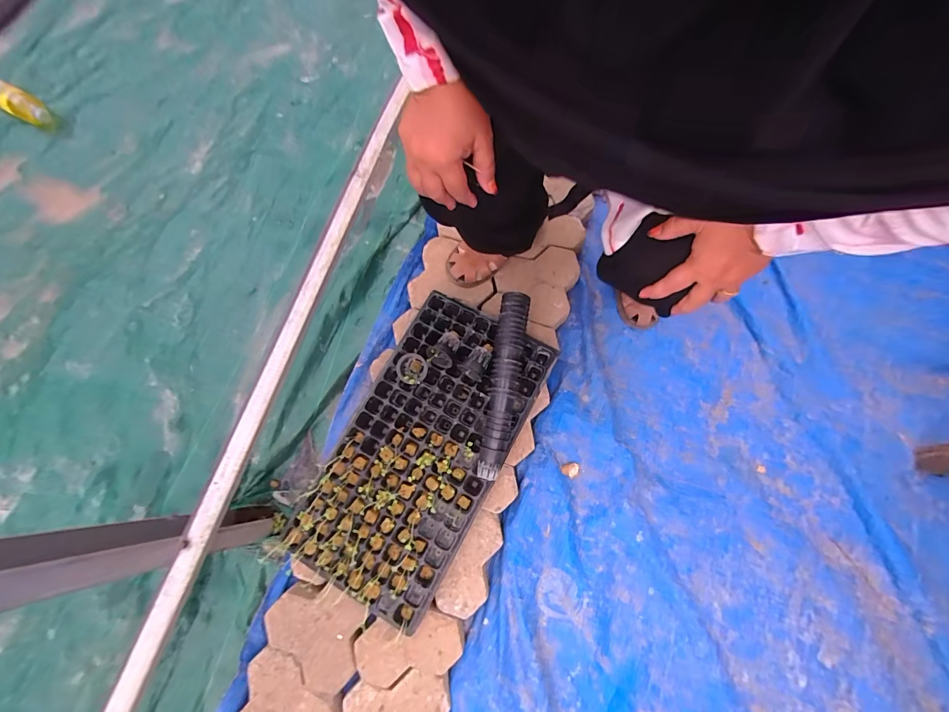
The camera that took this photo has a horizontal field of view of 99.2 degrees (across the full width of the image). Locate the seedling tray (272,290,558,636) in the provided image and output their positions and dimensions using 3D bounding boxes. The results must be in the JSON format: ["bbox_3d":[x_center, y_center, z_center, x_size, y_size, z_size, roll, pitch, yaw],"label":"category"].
[{"bbox_3d":[-0.092,0.164,0.724,0.276,0.087,0.532,27,77,9],"label":"seedling tray"}]

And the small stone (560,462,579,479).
[{"bbox_3d":[0.180,0.215,0.759,0.034,0.011,0.027,-19,75,-4],"label":"small stone"}]

